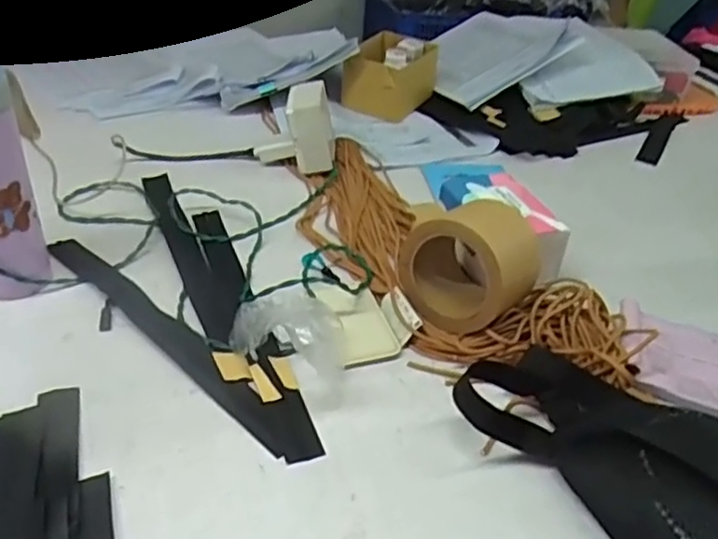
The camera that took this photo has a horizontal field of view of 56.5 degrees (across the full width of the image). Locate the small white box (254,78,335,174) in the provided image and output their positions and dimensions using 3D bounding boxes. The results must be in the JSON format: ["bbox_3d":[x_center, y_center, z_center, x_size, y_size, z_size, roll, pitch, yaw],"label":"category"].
[{"bbox_3d":[-0.079,-0.177,0.833,0.099,0.090,0.073,4,35,-3],"label":"small white box"}]

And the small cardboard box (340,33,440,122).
[{"bbox_3d":[0.050,-0.297,1.038,0.111,0.092,0.142,17,36,16],"label":"small cardboard box"}]

